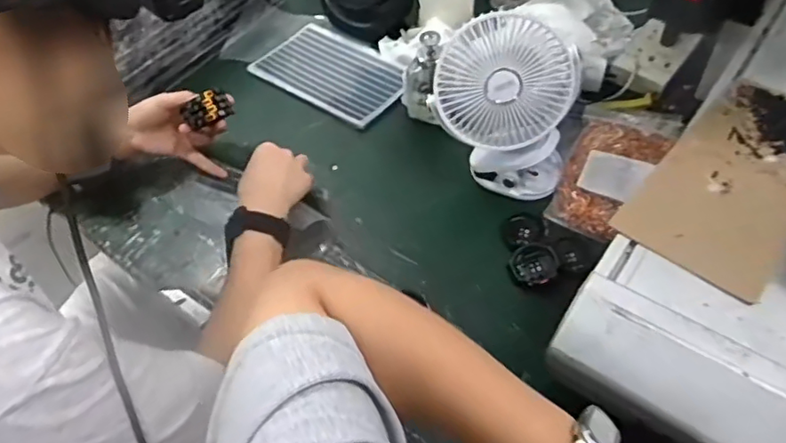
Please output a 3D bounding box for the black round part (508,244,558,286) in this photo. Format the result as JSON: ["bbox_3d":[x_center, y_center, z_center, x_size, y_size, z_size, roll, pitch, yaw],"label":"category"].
[{"bbox_3d":[0.154,0.047,0.649,0.048,0.009,0.051,-3,52,4],"label":"black round part"}]

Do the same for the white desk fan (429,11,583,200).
[{"bbox_3d":[0.126,-0.125,0.669,0.156,0.190,0.086,9,54,12],"label":"white desk fan"}]

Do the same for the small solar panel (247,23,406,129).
[{"bbox_3d":[-0.084,-0.218,0.857,0.220,0.011,0.130,30,67,22],"label":"small solar panel"}]

